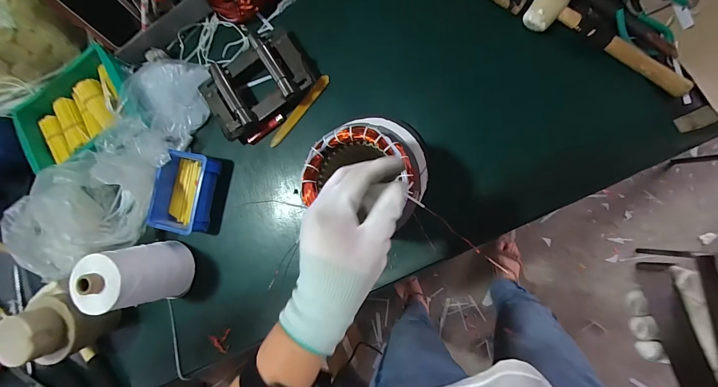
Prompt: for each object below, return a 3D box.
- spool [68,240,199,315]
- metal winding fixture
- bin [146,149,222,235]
[{"bbox_3d":[-0.358,0.134,0.531,0.079,0.172,0.086,-1,86,10],"label":"spool"},{"bbox_3d":[-0.180,-0.198,0.580,0.199,0.049,0.146,-33,81,7],"label":"metal winding fixture"},{"bbox_3d":[-0.315,-0.003,0.588,0.089,0.055,0.138,12,89,11],"label":"bin"}]

